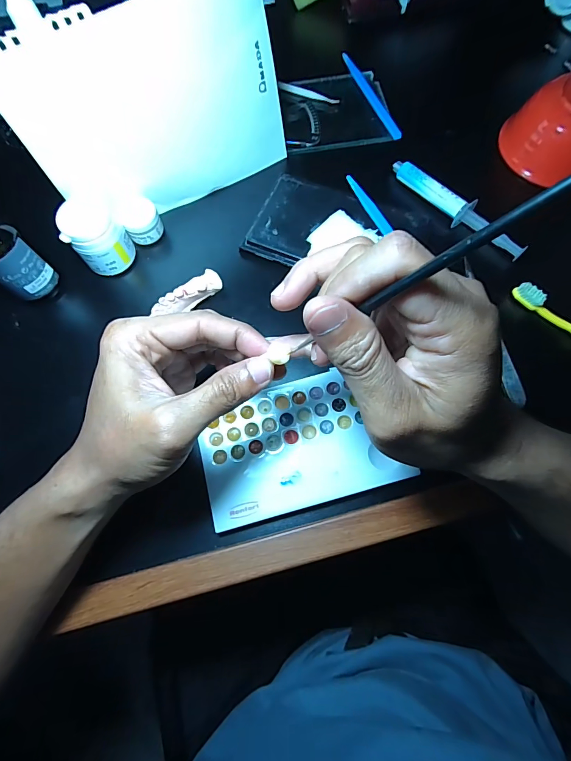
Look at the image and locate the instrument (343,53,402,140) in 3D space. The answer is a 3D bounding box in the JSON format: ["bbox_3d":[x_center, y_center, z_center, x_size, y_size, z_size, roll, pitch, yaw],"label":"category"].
[{"bbox_3d":[0.092,-0.307,0.396,0.011,0.005,0.133,-19,72,-5],"label":"instrument"}]

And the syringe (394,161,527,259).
[{"bbox_3d":[0.156,-0.158,0.339,0.141,0.018,0.021,42,77,14],"label":"syringe"}]

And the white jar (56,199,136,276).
[{"bbox_3d":[-0.163,-0.123,0.315,0.043,0.052,0.042,0,71,1],"label":"white jar"}]

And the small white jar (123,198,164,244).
[{"bbox_3d":[-0.131,-0.146,0.336,0.032,0.025,0.031,0,71,1],"label":"small white jar"}]

